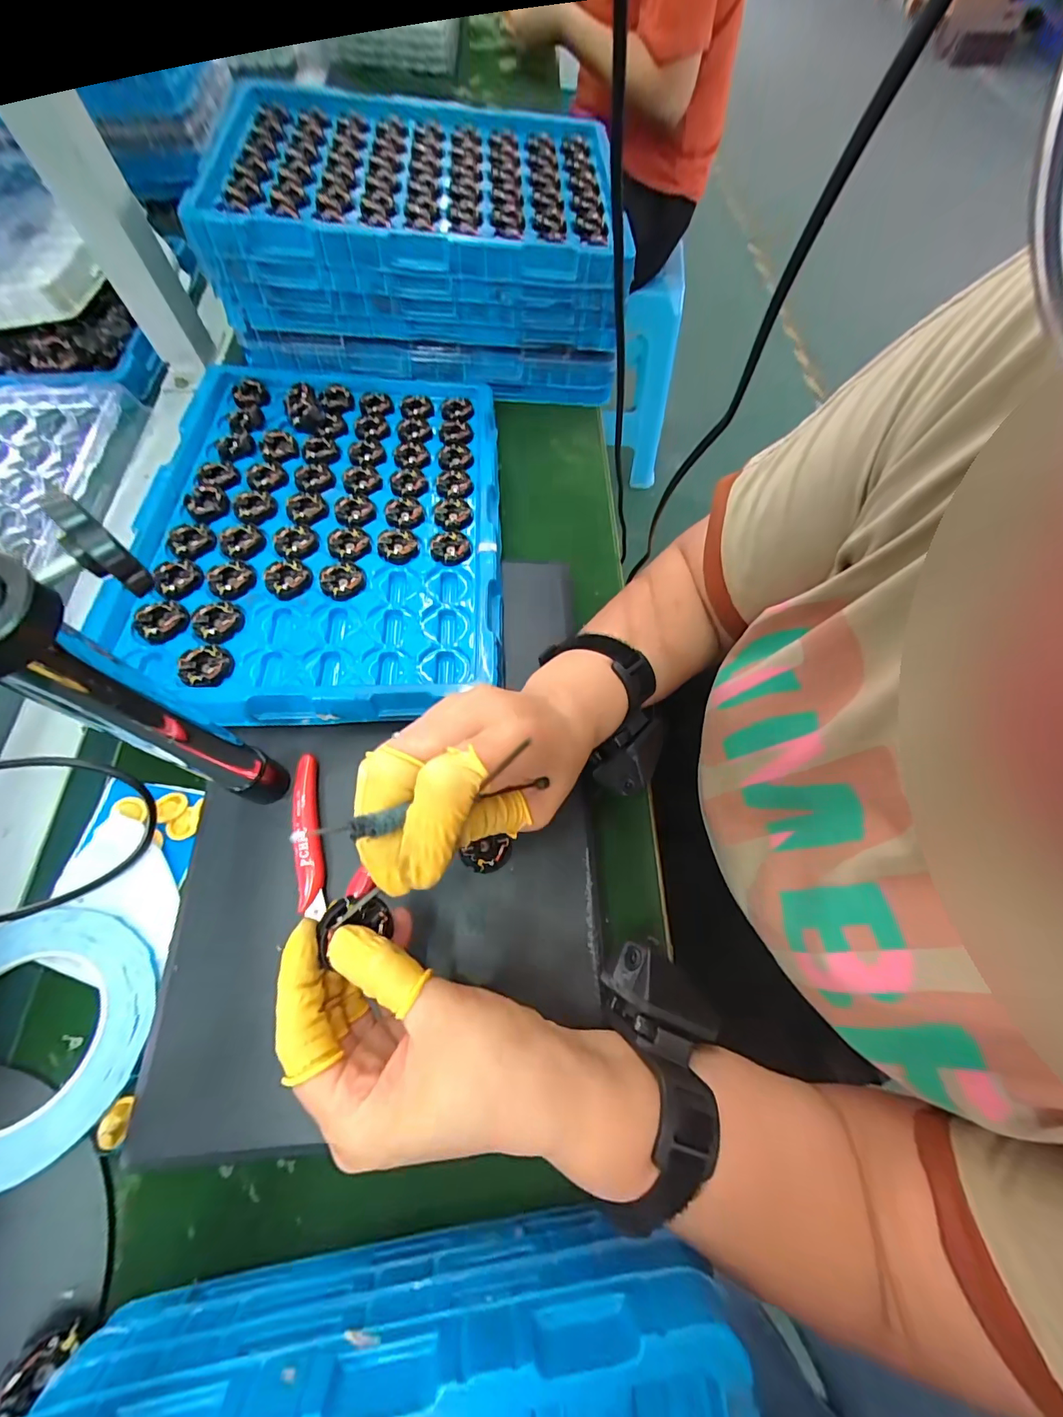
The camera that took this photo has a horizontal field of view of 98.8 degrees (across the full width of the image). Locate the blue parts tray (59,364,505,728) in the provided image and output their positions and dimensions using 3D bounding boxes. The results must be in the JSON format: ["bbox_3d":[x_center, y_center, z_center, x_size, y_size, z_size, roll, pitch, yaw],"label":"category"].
[{"bbox_3d":[-0.170,-0.159,0.376,0.280,0.029,0.370,-2,67,-2],"label":"blue parts tray"}]

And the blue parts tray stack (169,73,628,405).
[{"bbox_3d":[-0.100,-0.489,0.481,0.371,0.114,0.304,1,63,-5],"label":"blue parts tray stack"}]

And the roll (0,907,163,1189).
[{"bbox_3d":[-0.269,0.173,0.238,0.121,0.010,0.121,1,63,-2],"label":"roll"}]

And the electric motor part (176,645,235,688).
[{"bbox_3d":[-0.217,-0.029,0.304,0.033,0.006,0.031,1,67,-1],"label":"electric motor part"}]

